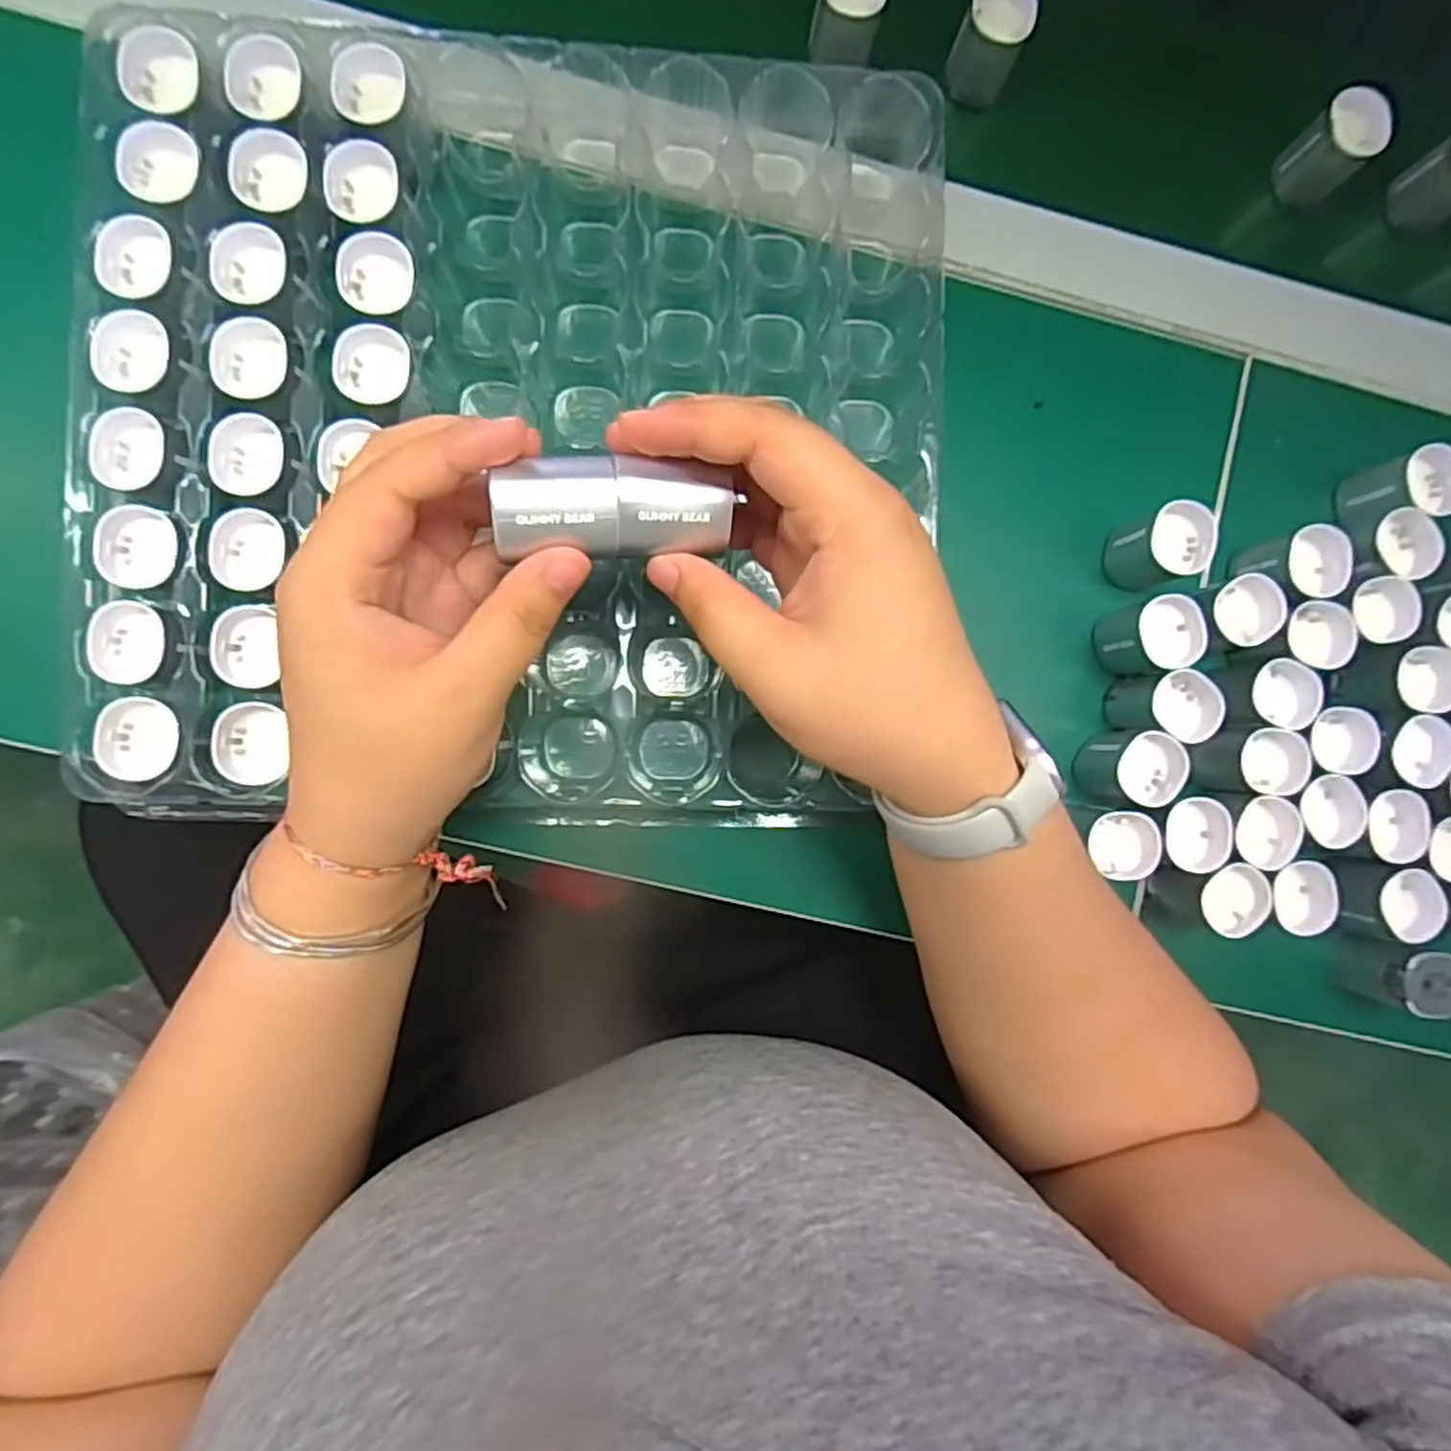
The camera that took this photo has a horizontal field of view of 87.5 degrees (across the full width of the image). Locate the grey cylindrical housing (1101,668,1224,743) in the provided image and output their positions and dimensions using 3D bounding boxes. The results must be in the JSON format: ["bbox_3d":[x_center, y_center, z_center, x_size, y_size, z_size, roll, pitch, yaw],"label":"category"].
[{"bbox_3d":[0.189,-0.009,0.327,0.032,0.036,0.028,8,88,-5],"label":"grey cylindrical housing"}]

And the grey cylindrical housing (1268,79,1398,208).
[{"bbox_3d":[0.284,-0.270,0.354,0.031,0.034,0.033,0,89,-5],"label":"grey cylindrical housing"}]

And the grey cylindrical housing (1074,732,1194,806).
[{"bbox_3d":[0.174,0.018,0.326,0.029,0.033,0.030,6,88,-5],"label":"grey cylindrical housing"}]

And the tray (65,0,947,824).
[{"bbox_3d":[-0.076,-0.116,0.312,0.322,0.050,0.303,4,88,-5],"label":"tray"}]

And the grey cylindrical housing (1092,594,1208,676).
[{"bbox_3d":[0.183,-0.038,0.329,0.027,0.035,0.029,0,89,-5],"label":"grey cylindrical housing"}]

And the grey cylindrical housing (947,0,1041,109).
[{"bbox_3d":[0.119,-0.310,0.342,0.029,0.039,0.028,0,89,-5],"label":"grey cylindrical housing"}]

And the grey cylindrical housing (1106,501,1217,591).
[{"bbox_3d":[0.189,-0.077,0.330,0.030,0.034,0.029,0,89,-5],"label":"grey cylindrical housing"}]

